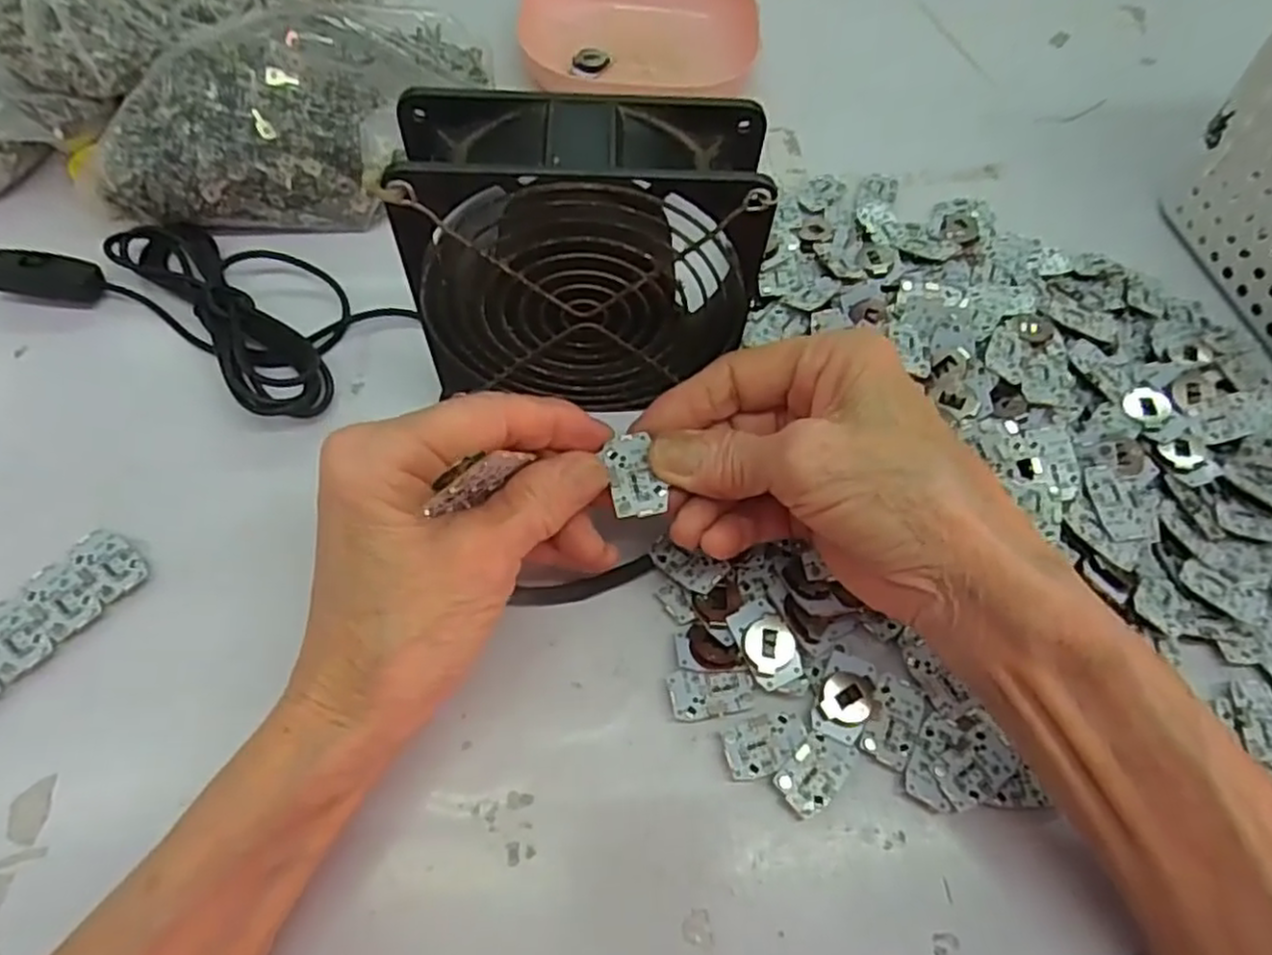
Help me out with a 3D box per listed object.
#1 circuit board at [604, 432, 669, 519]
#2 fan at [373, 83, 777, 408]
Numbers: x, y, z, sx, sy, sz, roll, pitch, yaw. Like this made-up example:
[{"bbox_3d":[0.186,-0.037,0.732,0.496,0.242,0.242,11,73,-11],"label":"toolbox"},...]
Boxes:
[{"bbox_3d":[-0.001,-0.001,0.236,0.017,0.004,0.030,-11,64,-9],"label":"circuit board"},{"bbox_3d":[-0.018,-0.073,0.266,0.114,0.118,0.046,4,61,-1],"label":"fan"}]

